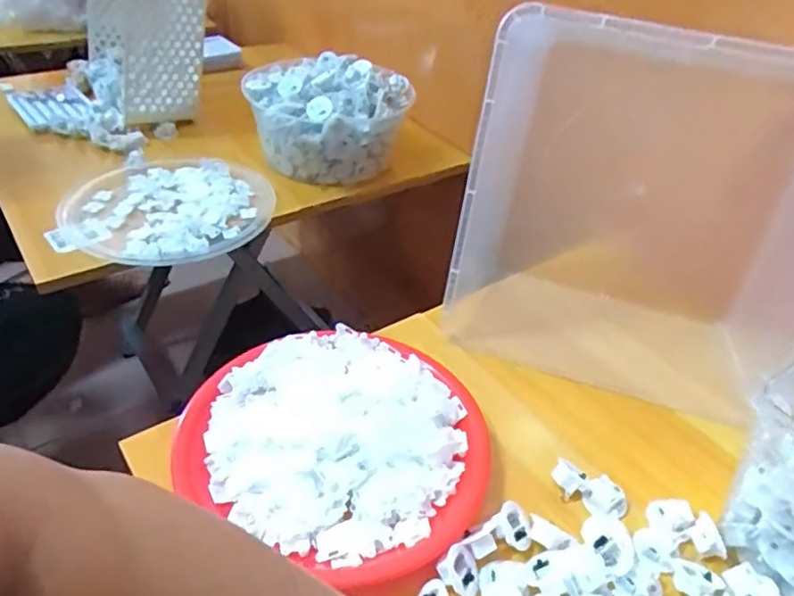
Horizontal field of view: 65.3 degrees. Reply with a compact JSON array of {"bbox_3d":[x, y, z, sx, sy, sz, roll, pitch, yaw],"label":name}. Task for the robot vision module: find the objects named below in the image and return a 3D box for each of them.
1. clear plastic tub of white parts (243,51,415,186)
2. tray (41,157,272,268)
[{"bbox_3d":[-0.094,-0.250,0.855,0.187,0.116,0.171,3,39,-2],"label":"clear plastic tub of white parts"},{"bbox_3d":[-0.271,-0.109,0.734,0.237,0.022,0.217,3,39,-2],"label":"tray"}]

